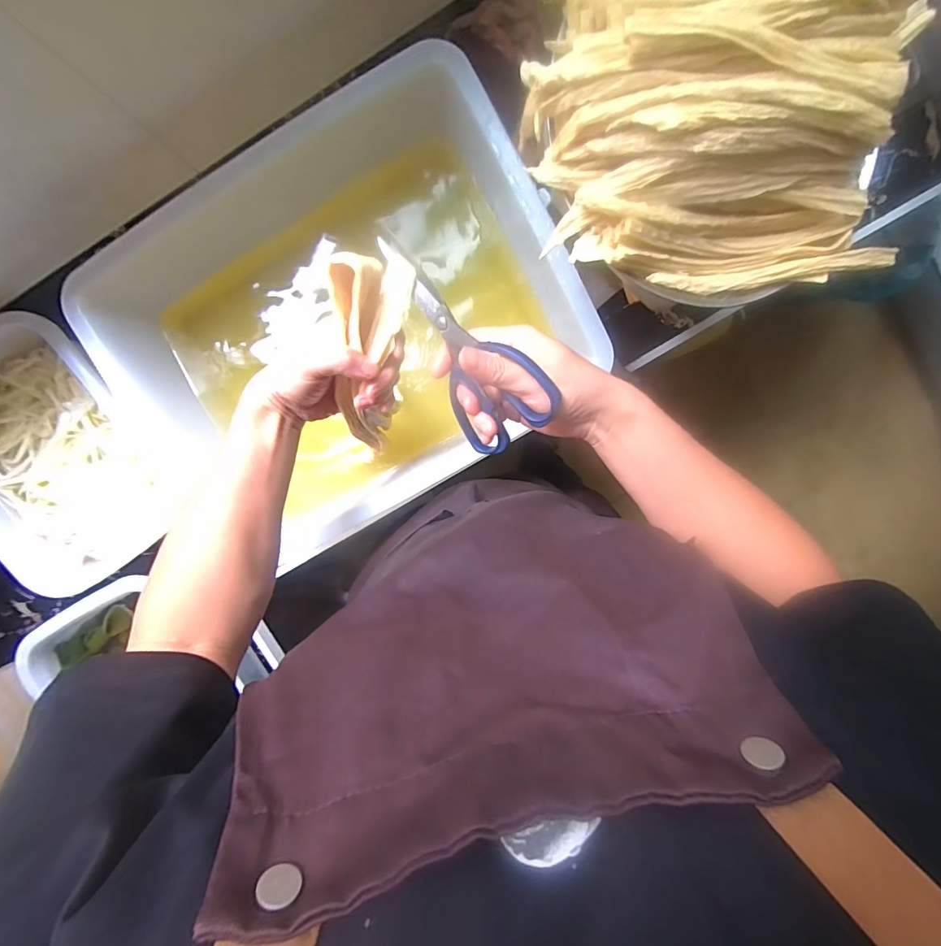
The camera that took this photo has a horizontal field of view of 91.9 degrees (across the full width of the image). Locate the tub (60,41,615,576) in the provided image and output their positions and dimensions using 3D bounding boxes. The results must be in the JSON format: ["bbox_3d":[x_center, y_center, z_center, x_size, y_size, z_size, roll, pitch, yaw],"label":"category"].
[{"bbox_3d":[-0.166,-0.163,0.595,0.551,0.186,0.405,-28,97,5],"label":"tub"}]

